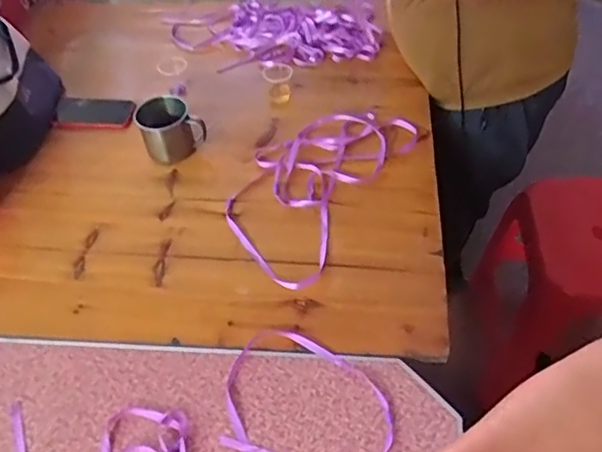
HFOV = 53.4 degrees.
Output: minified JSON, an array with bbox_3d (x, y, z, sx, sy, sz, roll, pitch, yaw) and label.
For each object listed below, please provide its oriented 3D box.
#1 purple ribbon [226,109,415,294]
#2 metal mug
[{"bbox_3d":[0.018,-0.077,0.918,0.194,0.026,0.369,25,55,21],"label":"purple ribbon"},{"bbox_3d":[-0.209,-0.154,0.966,0.098,0.080,0.076,-20,52,-15],"label":"metal mug"}]

